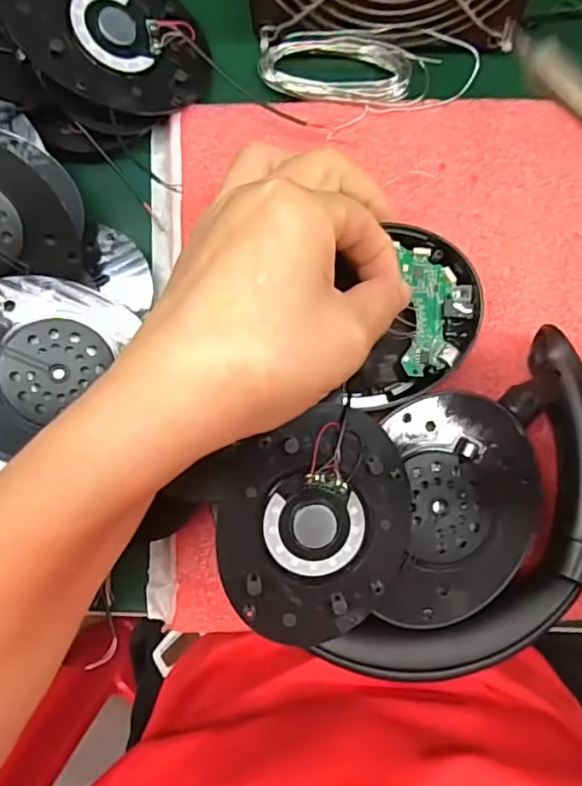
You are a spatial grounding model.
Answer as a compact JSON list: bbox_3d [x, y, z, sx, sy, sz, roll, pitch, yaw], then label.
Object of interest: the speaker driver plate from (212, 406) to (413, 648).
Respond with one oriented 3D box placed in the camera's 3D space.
[{"bbox_3d":[0.009,0.049,0.211,0.070,0.014,0.080,-8,83,-1],"label":"speaker driver plate"}]

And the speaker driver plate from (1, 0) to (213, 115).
[{"bbox_3d":[-0.077,-0.157,0.246,0.079,0.009,0.079,7,76,-31],"label":"speaker driver plate"}]

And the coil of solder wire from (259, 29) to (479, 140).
[{"bbox_3d":[0.035,-0.146,0.262,0.095,0.010,0.047,0,83,0],"label":"coil of solder wire"}]

